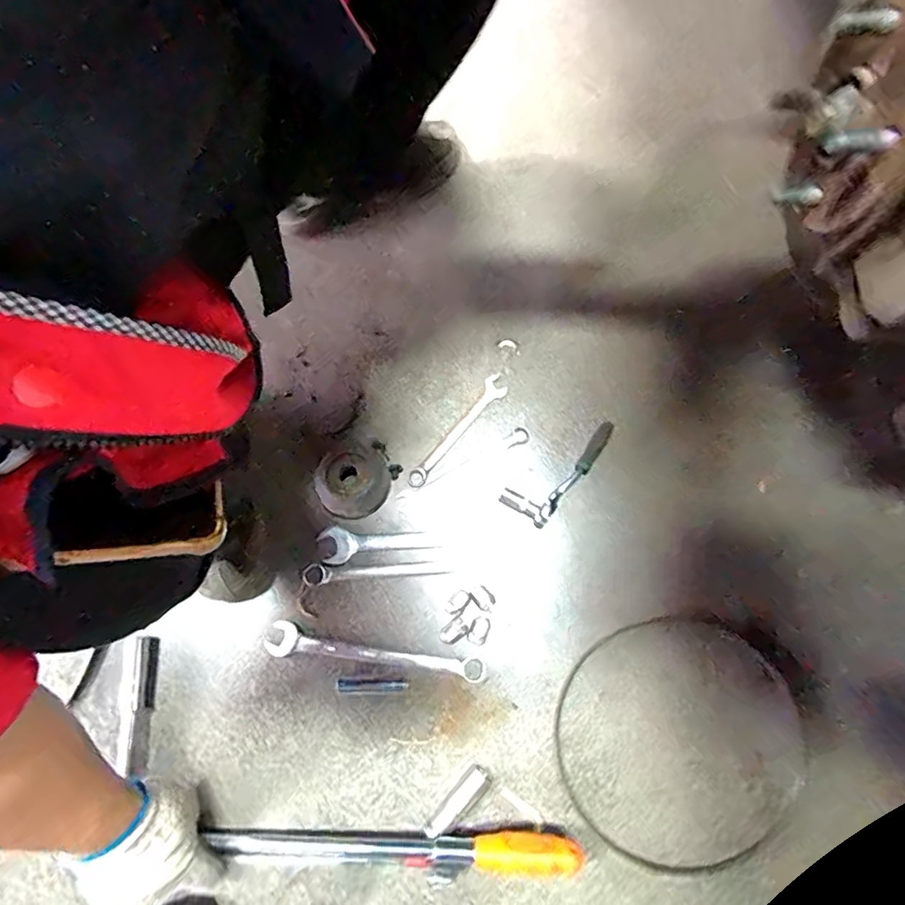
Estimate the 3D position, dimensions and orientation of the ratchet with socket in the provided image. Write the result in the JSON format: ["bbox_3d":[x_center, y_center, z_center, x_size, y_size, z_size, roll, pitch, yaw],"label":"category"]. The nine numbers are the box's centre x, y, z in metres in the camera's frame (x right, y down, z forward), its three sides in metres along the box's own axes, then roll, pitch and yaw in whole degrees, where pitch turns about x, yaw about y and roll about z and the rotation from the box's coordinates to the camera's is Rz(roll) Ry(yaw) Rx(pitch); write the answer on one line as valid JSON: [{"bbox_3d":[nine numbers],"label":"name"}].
[{"bbox_3d":[0.131,0.014,0.630,0.061,0.017,0.157,39,79,12],"label":"ratchet with socket"}]

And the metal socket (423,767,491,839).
[{"bbox_3d":[0.006,0.362,0.535,0.028,0.018,0.080,40,79,12],"label":"metal socket"}]

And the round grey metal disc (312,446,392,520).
[{"bbox_3d":[-0.121,0.035,0.628,0.087,0.025,0.083,-1,74,2],"label":"round grey metal disc"}]

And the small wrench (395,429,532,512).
[{"bbox_3d":[0.013,0.020,0.644,0.182,0.004,0.022,-30,75,-7],"label":"small wrench"}]

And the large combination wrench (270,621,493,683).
[{"bbox_3d":[-0.088,0.226,0.583,0.246,0.009,0.034,7,74,4],"label":"large combination wrench"}]

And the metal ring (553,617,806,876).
[{"bbox_3d":[0.241,0.305,0.554,0.261,0.005,0.239,-22,74,-4],"label":"metal ring"}]

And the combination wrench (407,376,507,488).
[{"bbox_3d":[0.008,-0.026,0.656,0.028,0.006,0.178,36,78,11],"label":"combination wrench"}]

